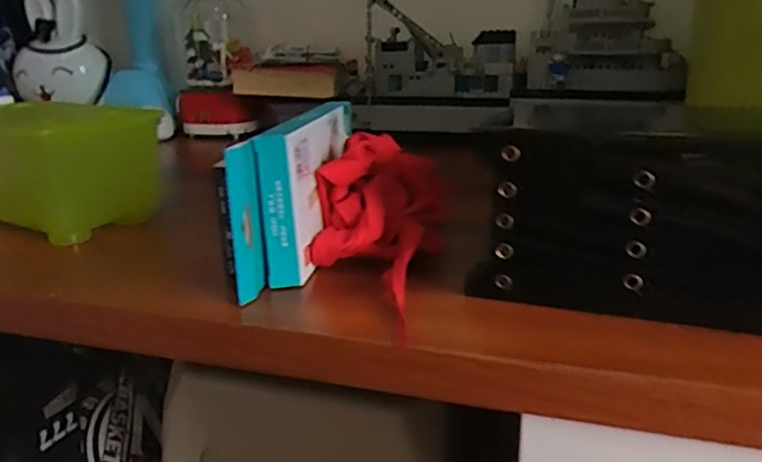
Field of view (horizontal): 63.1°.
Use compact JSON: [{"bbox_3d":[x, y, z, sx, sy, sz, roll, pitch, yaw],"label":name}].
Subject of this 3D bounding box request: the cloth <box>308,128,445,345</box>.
[{"bbox_3d":[-0.001,-0.009,0.352,0.073,0.074,0.169,1,18,5],"label":"cloth"}]

